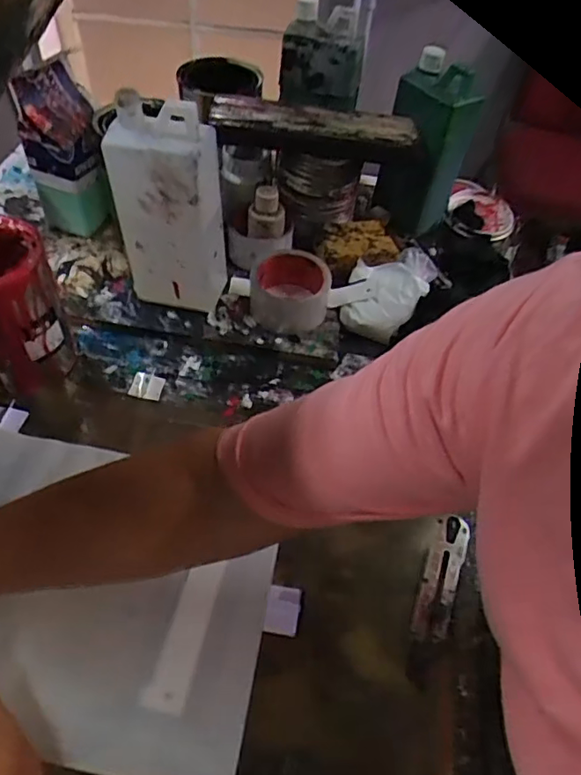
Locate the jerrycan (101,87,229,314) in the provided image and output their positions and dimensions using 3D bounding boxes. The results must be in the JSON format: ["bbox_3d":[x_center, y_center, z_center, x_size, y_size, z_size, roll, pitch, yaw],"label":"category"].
[{"bbox_3d":[-0.124,-0.180,0.599,0.105,0.223,0.058,12,51,4],"label":"jerrycan"}]

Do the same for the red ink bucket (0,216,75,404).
[{"bbox_3d":[-0.281,-0.076,0.558,0.108,0.135,0.089,-24,56,-24],"label":"red ink bucket"}]

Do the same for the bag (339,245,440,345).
[{"bbox_3d":[0.114,-0.114,0.667,0.089,0.055,0.103,18,52,10],"label":"bag"}]

